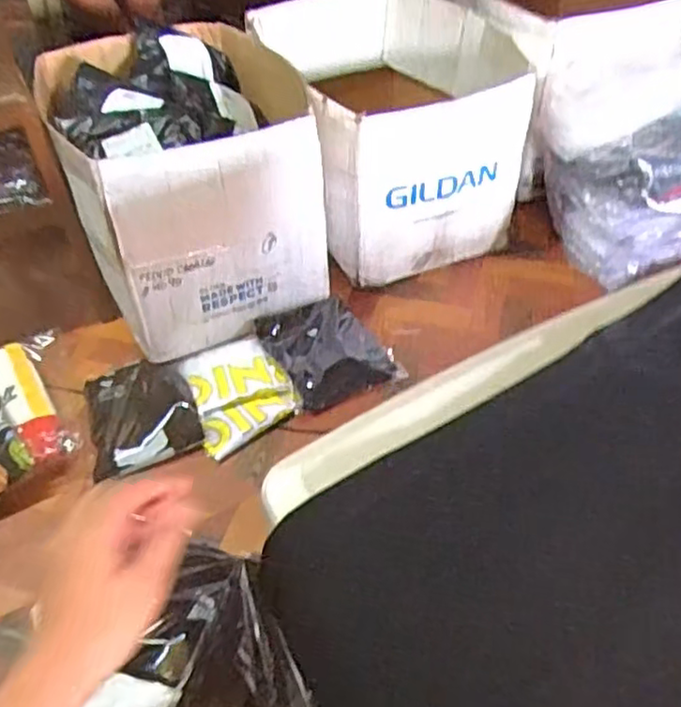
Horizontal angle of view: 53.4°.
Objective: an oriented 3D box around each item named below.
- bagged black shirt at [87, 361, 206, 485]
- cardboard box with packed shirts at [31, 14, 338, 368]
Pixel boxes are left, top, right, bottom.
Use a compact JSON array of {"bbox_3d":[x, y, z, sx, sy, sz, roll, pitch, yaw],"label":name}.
[{"bbox_3d":[-0.392,0.111,1.343,0.208,0.045,0.258,-14,47,-10],"label":"bagged black shirt"},{"bbox_3d":[-0.332,-0.394,1.488,0.481,0.399,0.637,-16,48,-12],"label":"cardboard box with packed shirts"}]

